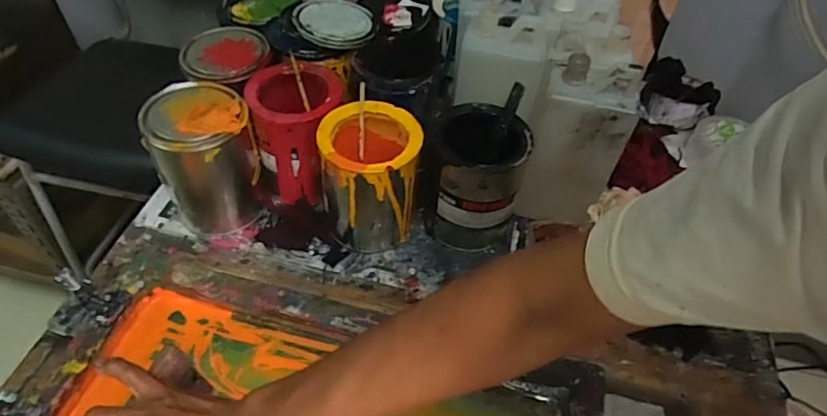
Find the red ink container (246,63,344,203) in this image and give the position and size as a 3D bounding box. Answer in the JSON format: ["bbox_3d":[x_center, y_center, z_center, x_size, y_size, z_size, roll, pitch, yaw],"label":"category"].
[{"bbox_3d":[-0.140,-0.093,0.654,0.106,0.129,0.111,-12,51,-14],"label":"red ink container"}]

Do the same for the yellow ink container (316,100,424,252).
[{"bbox_3d":[-0.049,-0.033,0.612,0.104,0.145,0.107,4,49,0],"label":"yellow ink container"}]

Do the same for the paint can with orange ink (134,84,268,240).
[{"bbox_3d":[-0.240,-0.056,0.618,0.100,0.159,0.099,2,49,-2],"label":"paint can with orange ink"}]

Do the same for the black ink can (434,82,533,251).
[{"bbox_3d":[0.078,-0.033,0.622,0.099,0.145,0.107,9,49,4],"label":"black ink can"}]

